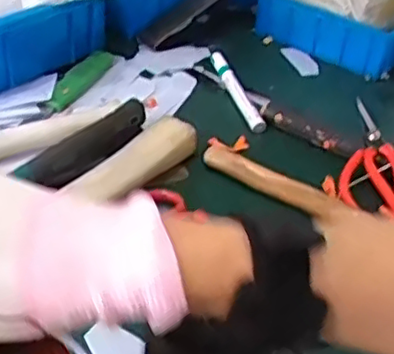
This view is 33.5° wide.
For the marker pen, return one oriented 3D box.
[{"bbox_3d":[0.043,-0.093,0.711,0.017,0.022,0.145,-8,39,-17],"label":"marker pen"}]

